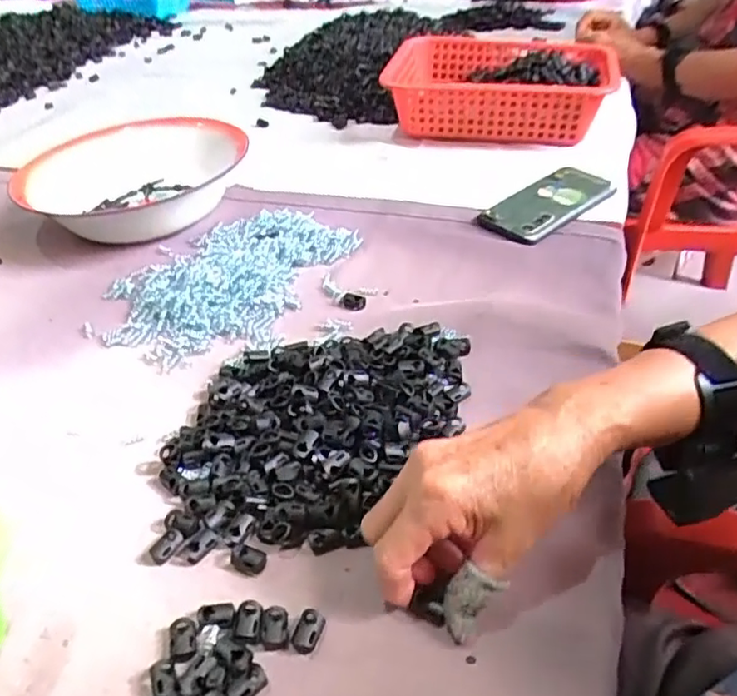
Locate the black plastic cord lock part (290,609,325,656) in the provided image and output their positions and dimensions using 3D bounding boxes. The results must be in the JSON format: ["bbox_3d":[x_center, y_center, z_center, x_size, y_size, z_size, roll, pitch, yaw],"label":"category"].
[{"bbox_3d":[-0.032,0.150,0.320,0.014,0.008,0.020,10,42,20],"label":"black plastic cord lock part"}]

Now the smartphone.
[{"bbox_3d":[0.198,-0.161,0.664,0.163,0.011,0.071,-33,57,-30],"label":"smartphone"}]

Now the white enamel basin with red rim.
[{"bbox_3d":[-0.272,-0.201,0.707,0.242,0.079,0.238,-4,39,3],"label":"white enamel basin with red rim"}]

